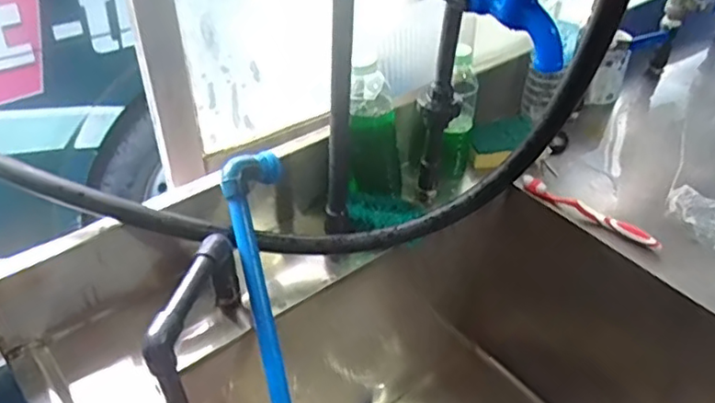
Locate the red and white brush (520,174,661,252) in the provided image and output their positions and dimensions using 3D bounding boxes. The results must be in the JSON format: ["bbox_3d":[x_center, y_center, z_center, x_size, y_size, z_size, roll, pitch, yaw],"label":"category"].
[{"bbox_3d":[0.290,0.014,0.792,0.183,0.021,0.018,29,46,30],"label":"red and white brush"}]

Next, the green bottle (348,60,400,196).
[{"bbox_3d":[0.022,-0.081,0.737,0.069,0.150,0.047,-4,39,-7],"label":"green bottle"}]

